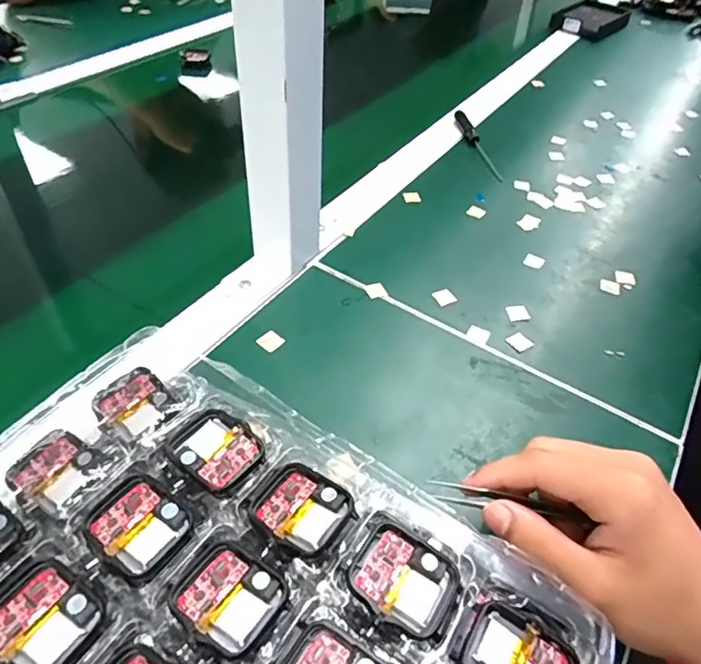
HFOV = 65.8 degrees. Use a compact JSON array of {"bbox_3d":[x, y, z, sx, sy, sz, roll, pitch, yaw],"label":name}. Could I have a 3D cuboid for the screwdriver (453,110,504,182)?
[{"bbox_3d":[0.142,-0.215,0.610,0.012,0.014,0.134,-7,49,-12],"label":"screwdriver"}]

